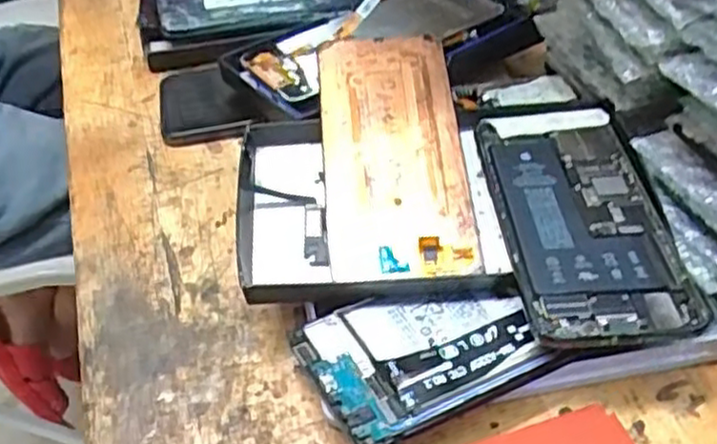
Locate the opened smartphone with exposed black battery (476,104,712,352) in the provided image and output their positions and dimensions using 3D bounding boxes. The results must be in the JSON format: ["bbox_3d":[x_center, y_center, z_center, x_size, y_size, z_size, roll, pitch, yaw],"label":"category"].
[{"bbox_3d":[0.099,-0.005,0.330,0.072,0.007,0.137,-6,45,0],"label":"opened smartphone with exposed black battery"}]

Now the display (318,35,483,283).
[{"bbox_3d":[0.017,-0.035,0.364,0.068,0.010,0.139,-6,63,0],"label":"display"}]

